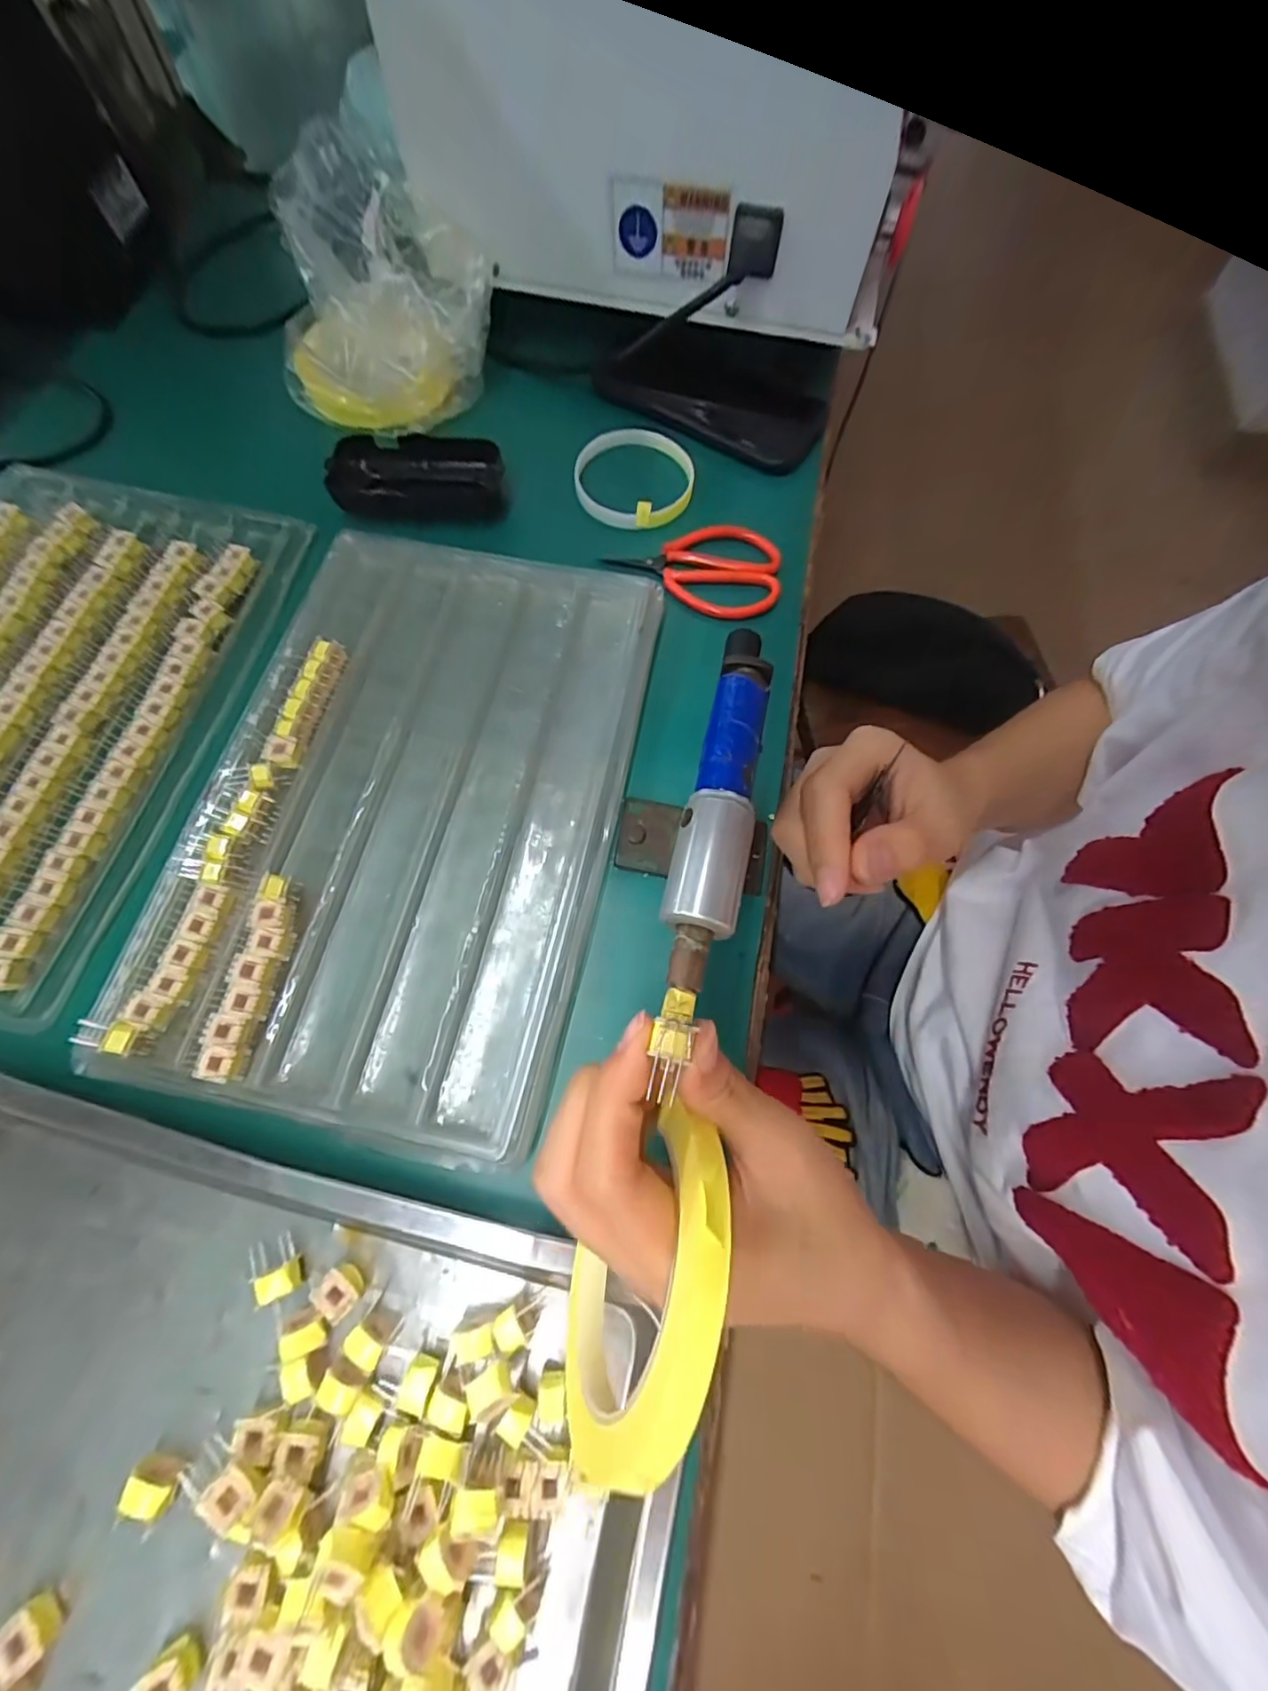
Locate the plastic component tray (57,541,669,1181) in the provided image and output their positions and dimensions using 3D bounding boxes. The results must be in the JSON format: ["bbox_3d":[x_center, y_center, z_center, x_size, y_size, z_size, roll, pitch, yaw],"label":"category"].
[{"bbox_3d":[-0.121,-0.030,0.311,0.218,0.017,0.320,12,70,2],"label":"plastic component tray"}]

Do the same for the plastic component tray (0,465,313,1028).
[{"bbox_3d":[-0.339,-0.085,0.326,0.206,0.015,0.325,7,70,1],"label":"plastic component tray"}]

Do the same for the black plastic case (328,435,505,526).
[{"bbox_3d":[-0.144,-0.248,0.397,0.111,0.032,0.041,0,70,-2],"label":"black plastic case"}]

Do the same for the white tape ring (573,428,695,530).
[{"bbox_3d":[0.000,-0.255,0.407,0.082,0.022,0.076,0,72,1],"label":"white tape ring"}]

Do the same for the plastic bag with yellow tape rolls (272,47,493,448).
[{"bbox_3d":[-0.187,-0.395,0.404,0.145,0.086,0.190,-21,72,-10],"label":"plastic bag with yellow tape rolls"}]

